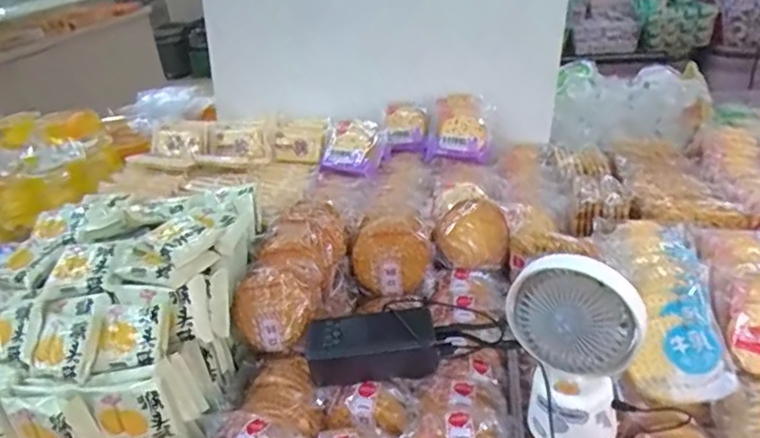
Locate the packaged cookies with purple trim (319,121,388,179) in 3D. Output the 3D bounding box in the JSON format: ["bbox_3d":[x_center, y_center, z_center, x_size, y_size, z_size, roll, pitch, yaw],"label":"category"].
[{"bbox_3d":[-0.040,-0.115,0.904,0.097,0.048,0.107,-2,29,8],"label":"packaged cookies with purple trim"}]

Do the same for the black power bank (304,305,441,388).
[{"bbox_3d":[-0.008,0.133,0.593,0.131,0.054,0.056,-3,29,4],"label":"black power bank"}]

